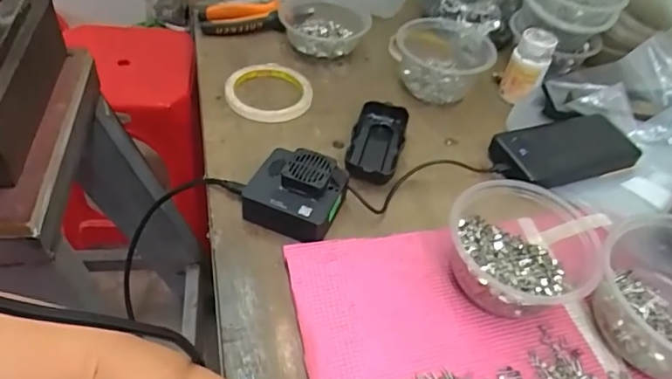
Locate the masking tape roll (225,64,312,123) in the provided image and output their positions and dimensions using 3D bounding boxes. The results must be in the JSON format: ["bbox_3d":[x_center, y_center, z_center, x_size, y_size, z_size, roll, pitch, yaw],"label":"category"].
[{"bbox_3d":[-0.079,-0.114,0.601,0.096,0.025,0.096,5,47,-5],"label":"masking tape roll"}]

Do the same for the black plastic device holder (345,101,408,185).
[{"bbox_3d":[0.044,-0.051,0.543,0.052,0.021,0.111,14,47,4],"label":"black plastic device holder"}]

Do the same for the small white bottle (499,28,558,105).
[{"bbox_3d":[0.229,-0.147,0.617,0.045,0.074,0.045,26,49,17],"label":"small white bottle"}]

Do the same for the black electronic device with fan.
[{"bbox_3d":[-0.037,0.003,0.468,0.082,0.046,0.073,21,48,13],"label":"black electronic device with fan"}]

